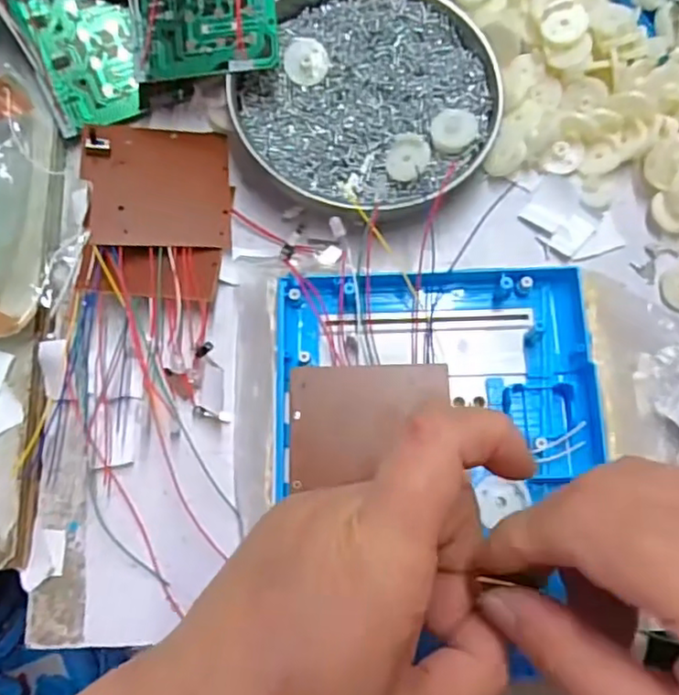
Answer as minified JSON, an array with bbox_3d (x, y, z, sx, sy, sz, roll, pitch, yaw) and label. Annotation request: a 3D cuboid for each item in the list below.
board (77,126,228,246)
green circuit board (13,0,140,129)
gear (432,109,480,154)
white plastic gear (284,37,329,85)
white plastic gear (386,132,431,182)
[{"bbox_3d":[-0.093,-0.083,0.325,0.071,0.008,0.071,1,68,-14],"label":"board"},{"bbox_3d":[-0.133,-0.153,0.334,0.050,0.004,0.065,-15,104,-14],"label":"green circuit board"},{"bbox_3d":[0.058,-0.109,0.319,0.023,0.005,0.023,1,77,3],"label":"gear"},{"bbox_3d":[-0.018,-0.153,0.337,0.023,0.008,0.026,-3,76,2],"label":"white plastic gear"},{"bbox_3d":[0.035,-0.096,0.322,0.020,0.004,0.023,34,106,9],"label":"white plastic gear"}]

